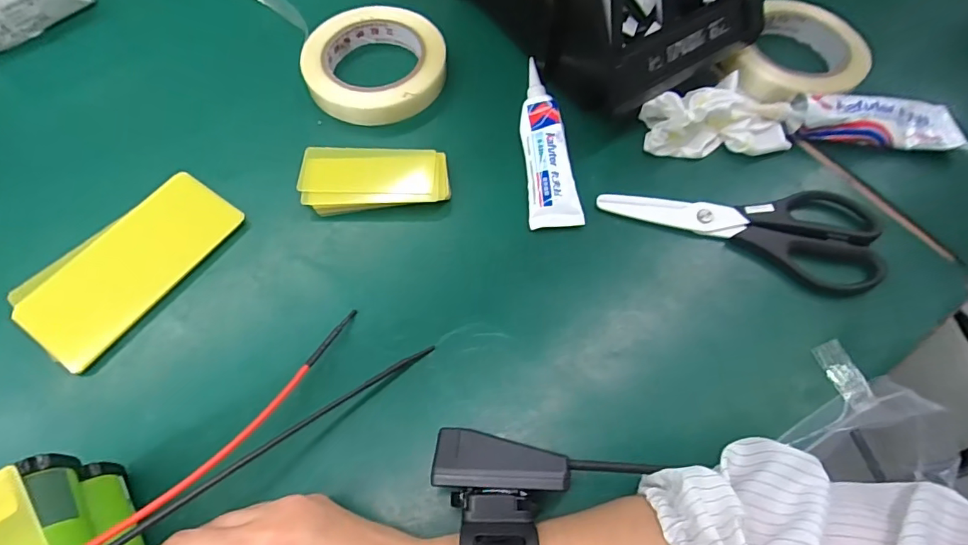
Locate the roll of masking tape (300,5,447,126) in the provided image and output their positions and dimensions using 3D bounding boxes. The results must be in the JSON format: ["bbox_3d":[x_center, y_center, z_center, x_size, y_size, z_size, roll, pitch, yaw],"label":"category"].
[{"bbox_3d":[-0.090,-0.175,0.416,0.113,0.022,0.104,1,64,-2],"label":"roll of masking tape"}]

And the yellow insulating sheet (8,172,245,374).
[{"bbox_3d":[-0.245,-0.008,0.347,0.077,0.009,0.142,33,67,13],"label":"yellow insulating sheet"}]

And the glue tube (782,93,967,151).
[{"bbox_3d":[0.293,-0.117,0.377,0.122,0.020,0.043,9,64,2],"label":"glue tube"}]

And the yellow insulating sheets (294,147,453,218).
[{"bbox_3d":[-0.080,-0.068,0.370,0.105,0.016,0.049,0,64,-2],"label":"yellow insulating sheets"}]

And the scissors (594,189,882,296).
[{"bbox_3d":[0.180,-0.043,0.352,0.183,0.014,0.079,22,65,9],"label":"scissors"}]

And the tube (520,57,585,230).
[{"bbox_3d":[0.047,-0.101,0.379,0.036,0.020,0.146,-2,64,-3],"label":"tube"}]

